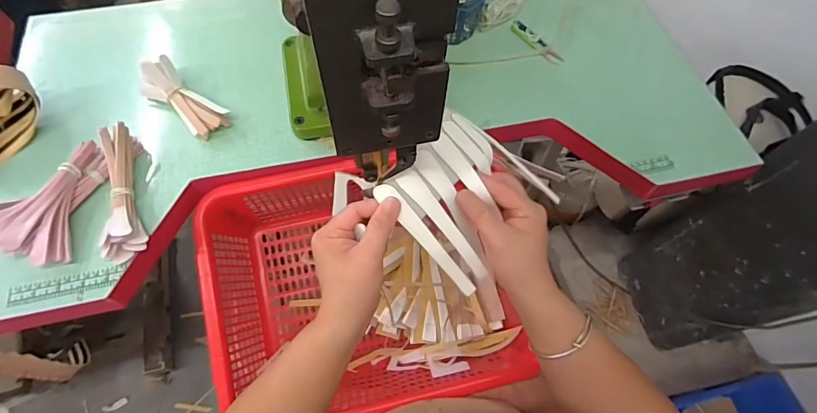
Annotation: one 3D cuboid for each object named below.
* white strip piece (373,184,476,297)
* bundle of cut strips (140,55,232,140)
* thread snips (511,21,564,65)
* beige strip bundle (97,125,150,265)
[{"bbox_3d":[0.017,0.033,0.381,0.015,0.011,0.136,-47,110,-22],"label":"white strip piece"},{"bbox_3d":[-0.311,-0.147,0.586,0.133,0.047,0.052,36,67,15],"label":"bundle of cut strips"},{"bbox_3d":[0.205,-0.266,0.679,0.026,0.009,0.102,-32,68,-17],"label":"thread snips"},{"bbox_3d":[-0.351,-0.017,0.518,0.044,0.053,0.166,-18,65,-11],"label":"beige strip bundle"}]

